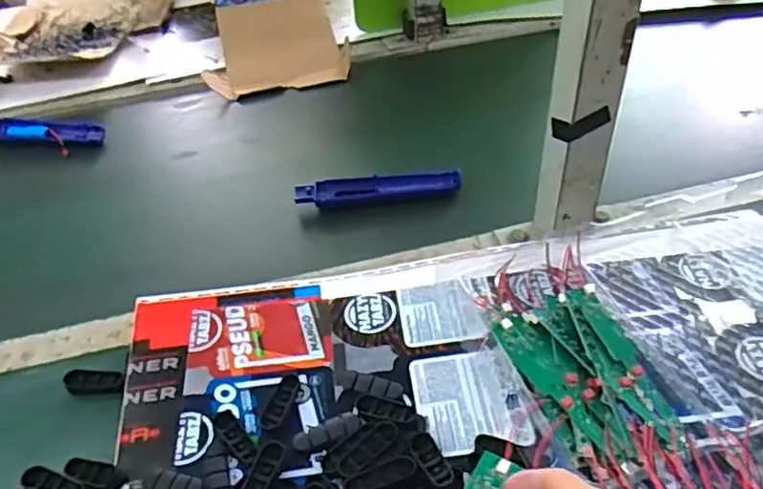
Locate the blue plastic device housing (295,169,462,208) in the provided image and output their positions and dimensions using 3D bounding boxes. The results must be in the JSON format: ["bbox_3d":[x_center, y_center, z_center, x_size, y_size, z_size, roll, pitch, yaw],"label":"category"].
[{"bbox_3d":[-0.003,-0.059,0.664,0.171,0.018,0.026,-4,42,0],"label":"blue plastic device housing"}]

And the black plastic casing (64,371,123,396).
[{"bbox_3d":[-0.228,0.110,0.499,0.047,0.011,0.017,-4,42,0],"label":"black plastic casing"}]

